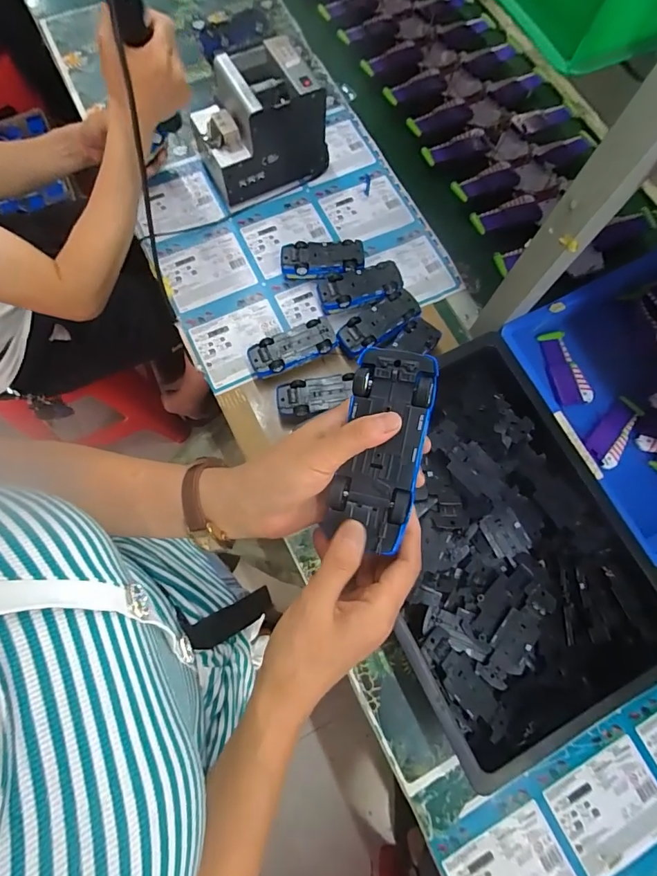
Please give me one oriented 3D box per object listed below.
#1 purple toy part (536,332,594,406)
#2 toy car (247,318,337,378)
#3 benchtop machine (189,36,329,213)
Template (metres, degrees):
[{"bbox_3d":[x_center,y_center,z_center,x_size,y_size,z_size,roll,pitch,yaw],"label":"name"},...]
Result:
[{"bbox_3d":[0.370,-0.110,0.688,0.051,0.018,0.124,-7,75,-6],"label":"purple toy part"},{"bbox_3d":[-0.054,-0.131,0.657,0.131,0.043,0.057,-22,77,-10],"label":"toy car"},{"bbox_3d":[-0.116,-0.499,0.705,0.187,0.146,0.150,-37,80,-12],"label":"benchtop machine"}]

